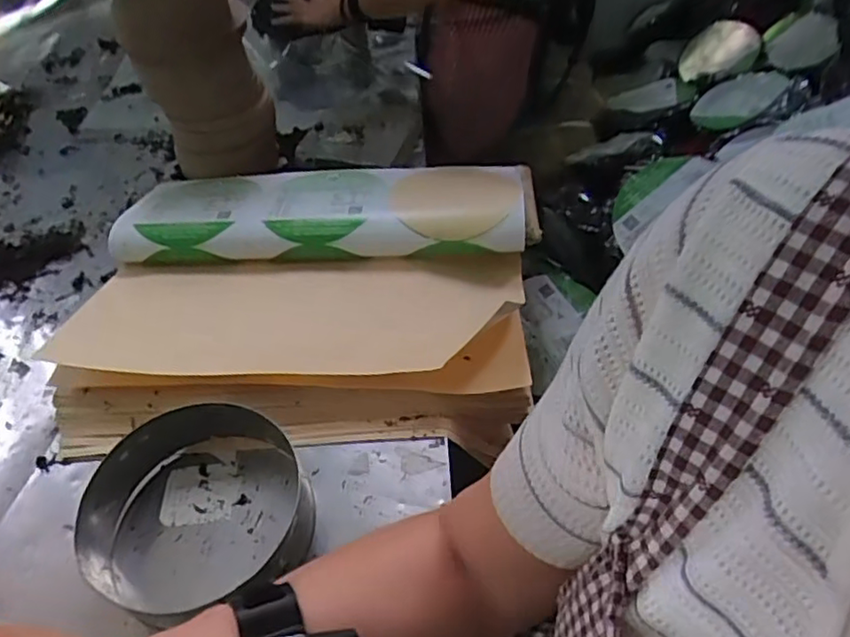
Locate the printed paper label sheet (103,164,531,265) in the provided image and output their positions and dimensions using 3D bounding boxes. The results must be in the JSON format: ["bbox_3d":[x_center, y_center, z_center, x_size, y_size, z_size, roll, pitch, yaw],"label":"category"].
[{"bbox_3d":[-0.118,-0.142,0.783,0.503,0.035,0.161,0,49,5],"label":"printed paper label sheet"}]

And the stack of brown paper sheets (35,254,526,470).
[{"bbox_3d":[-0.140,0.022,0.673,0.485,0.054,0.236,0,47,4],"label":"stack of brown paper sheets"}]

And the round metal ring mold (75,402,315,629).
[{"bbox_3d":[-0.197,0.161,0.543,0.192,0.063,0.163,-10,47,-5],"label":"round metal ring mold"}]

